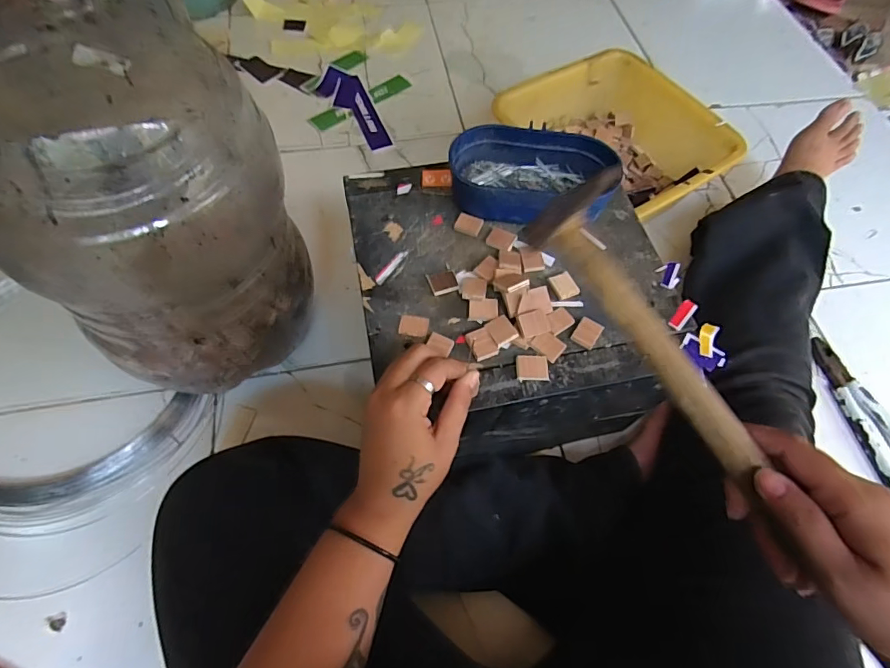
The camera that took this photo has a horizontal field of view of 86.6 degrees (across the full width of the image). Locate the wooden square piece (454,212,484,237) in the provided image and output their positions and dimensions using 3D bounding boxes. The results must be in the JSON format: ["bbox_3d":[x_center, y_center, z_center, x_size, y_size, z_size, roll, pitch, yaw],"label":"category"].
[{"bbox_3d":[0.023,-0.104,0.450,0.025,0.005,0.021,21,63,8],"label":"wooden square piece"}]

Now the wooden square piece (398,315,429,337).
[{"bbox_3d":[-0.026,-0.008,0.399,0.024,0.004,0.019,7,62,1],"label":"wooden square piece"}]

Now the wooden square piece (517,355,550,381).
[{"bbox_3d":[0.071,0.027,0.380,0.026,0.004,0.020,1,62,-2],"label":"wooden square piece"}]

